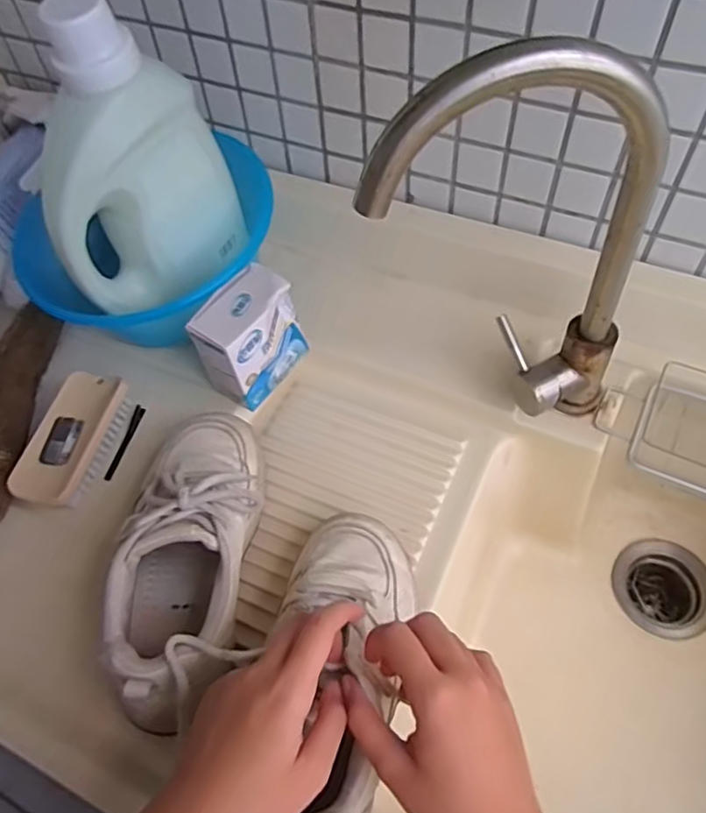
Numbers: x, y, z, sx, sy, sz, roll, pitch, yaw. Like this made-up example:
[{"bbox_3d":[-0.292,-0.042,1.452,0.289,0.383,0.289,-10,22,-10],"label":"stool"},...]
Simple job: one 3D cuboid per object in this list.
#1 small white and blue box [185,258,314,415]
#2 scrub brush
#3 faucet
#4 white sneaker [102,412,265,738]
[{"bbox_3d":[-0.096,-0.065,0.577,0.057,0.092,0.101,33,67,21],"label":"small white and blue box"},{"bbox_3d":[-0.257,0.032,0.569,0.062,0.036,0.128,12,61,11],"label":"scrub brush"},{"bbox_3d":[0.115,-0.094,0.446,0.198,0.323,0.060,7,60,9],"label":"faucet"},{"bbox_3d":[-0.121,0.102,0.468,0.085,0.102,0.235,2,46,6],"label":"white sneaker"}]

